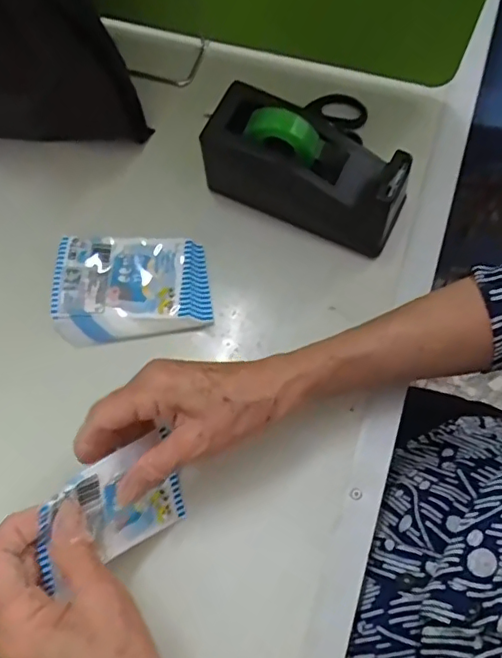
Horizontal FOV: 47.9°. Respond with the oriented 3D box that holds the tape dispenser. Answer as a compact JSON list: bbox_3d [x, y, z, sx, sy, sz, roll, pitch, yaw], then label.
[{"bbox_3d":[0.041,-0.121,0.418,0.148,0.078,0.054,25,74,10],"label":"tape dispenser"}]

